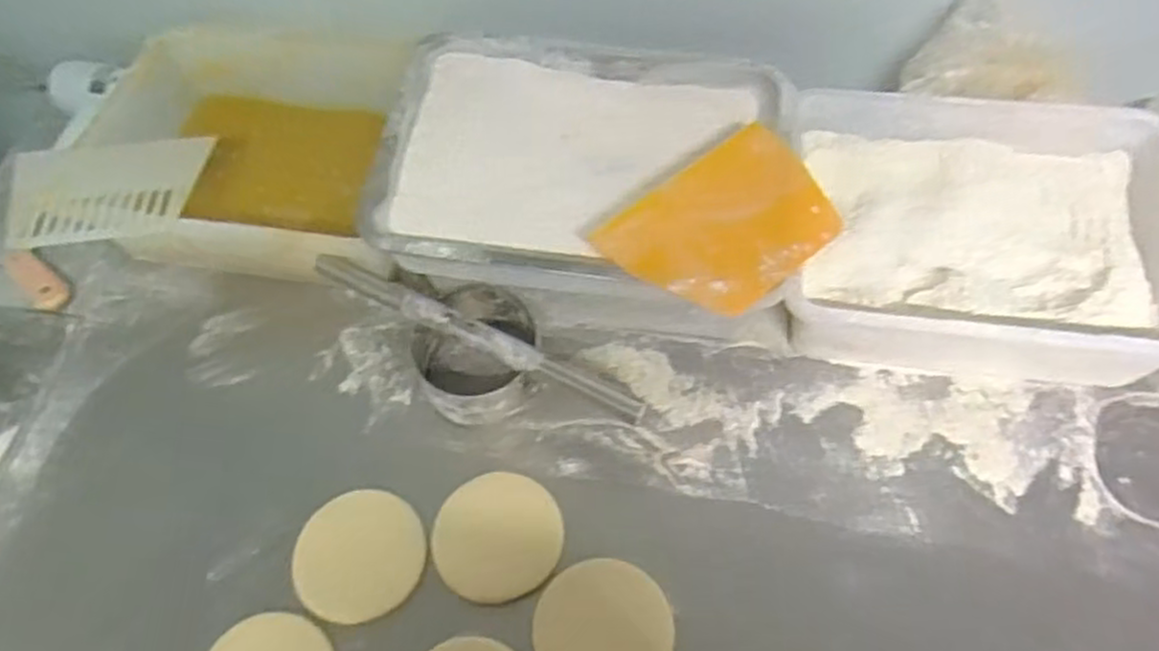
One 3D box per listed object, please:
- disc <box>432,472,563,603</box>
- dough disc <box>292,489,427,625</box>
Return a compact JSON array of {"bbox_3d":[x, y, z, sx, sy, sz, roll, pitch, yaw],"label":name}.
[{"bbox_3d":[-0.064,0.167,0.610,0.097,0.004,0.097,2,66,-5],"label":"disc"},{"bbox_3d":[-0.173,0.180,0.603,0.098,0.004,0.093,3,69,-7],"label":"dough disc"}]

